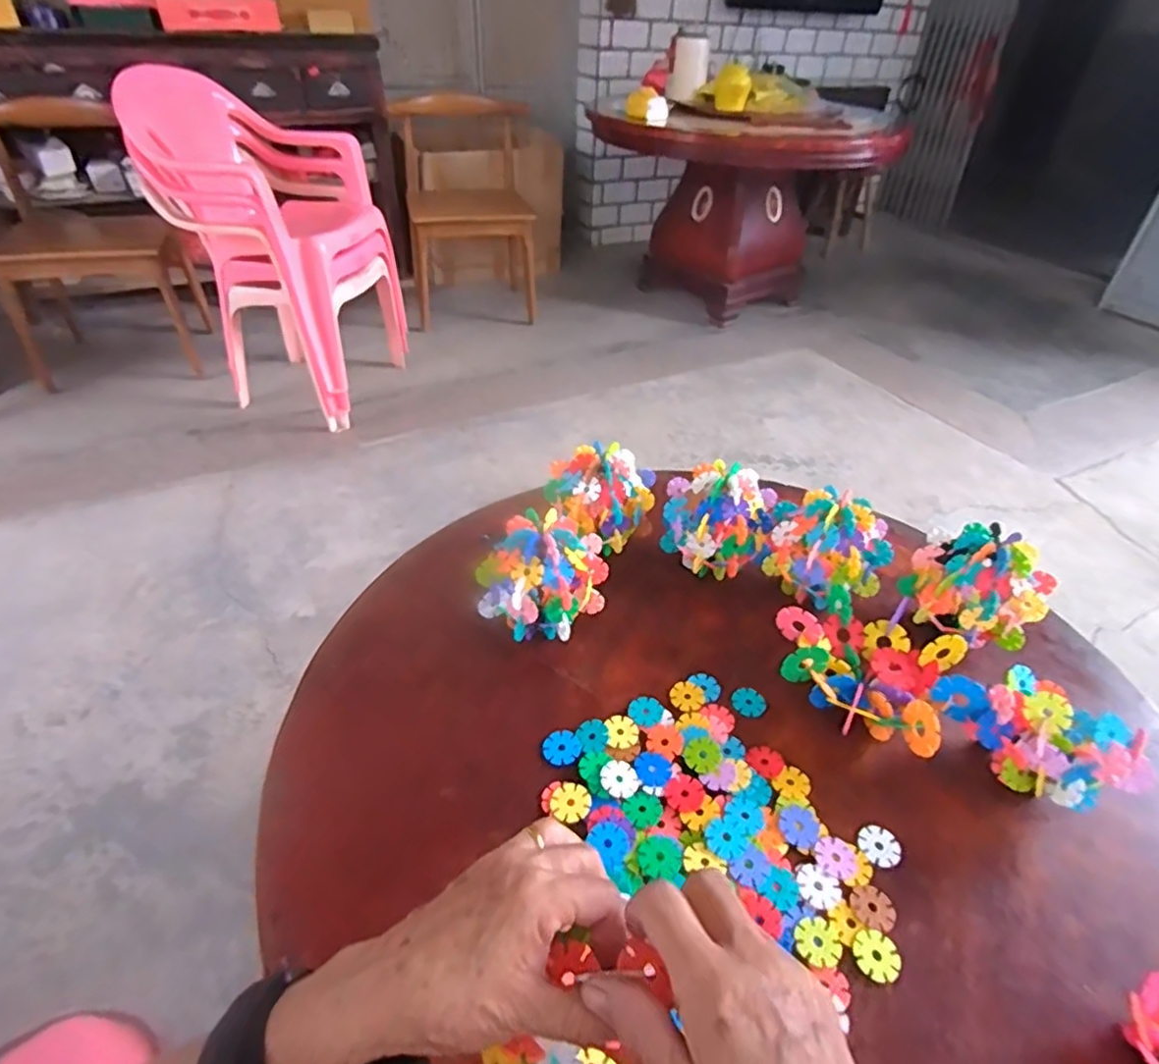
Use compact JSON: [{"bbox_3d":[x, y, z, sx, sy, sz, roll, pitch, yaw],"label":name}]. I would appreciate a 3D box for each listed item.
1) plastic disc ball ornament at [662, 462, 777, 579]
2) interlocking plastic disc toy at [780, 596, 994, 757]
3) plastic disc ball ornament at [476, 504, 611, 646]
[{"bbox_3d":[0.151,-0.010,0.718,0.117,0.115,0.095,11,40,9],"label":"plastic disc ball ornament"},{"bbox_3d":[0.264,0.136,0.597,0.180,0.076,0.144,29,46,28],"label":"interlocking plastic disc toy"},{"bbox_3d":[-0.039,0.044,0.637,0.108,0.111,0.107,31,46,29],"label":"plastic disc ball ornament"}]

